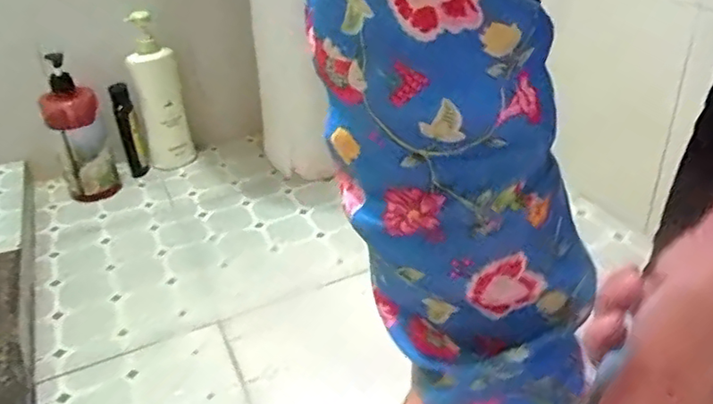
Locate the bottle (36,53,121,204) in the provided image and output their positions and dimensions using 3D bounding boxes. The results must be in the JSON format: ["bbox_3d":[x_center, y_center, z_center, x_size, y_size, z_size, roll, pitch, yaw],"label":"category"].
[{"bbox_3d":[-0.456,-0.116,0.961,0.084,0.229,0.092,-21,35,-27],"label":"bottle"}]

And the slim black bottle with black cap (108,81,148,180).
[{"bbox_3d":[-0.387,-0.117,1.008,0.032,0.169,0.031,-14,32,-18],"label":"slim black bottle with black cap"}]

